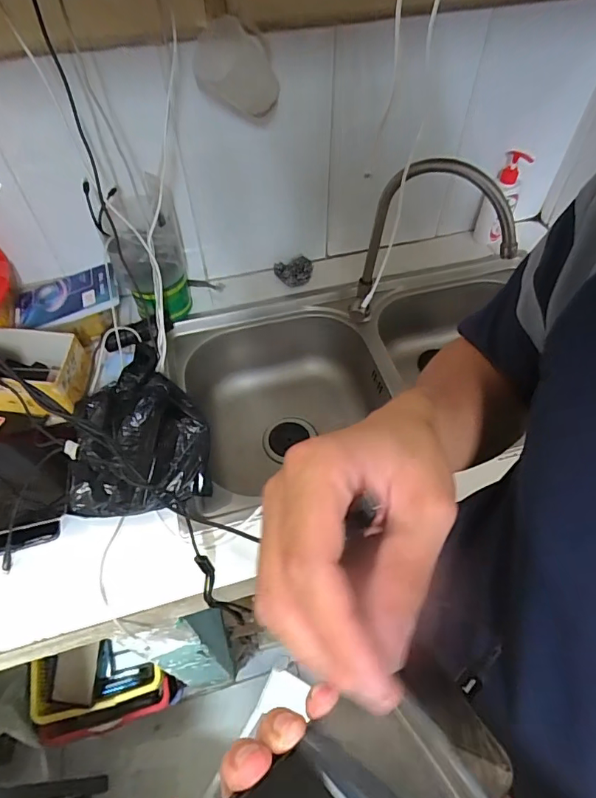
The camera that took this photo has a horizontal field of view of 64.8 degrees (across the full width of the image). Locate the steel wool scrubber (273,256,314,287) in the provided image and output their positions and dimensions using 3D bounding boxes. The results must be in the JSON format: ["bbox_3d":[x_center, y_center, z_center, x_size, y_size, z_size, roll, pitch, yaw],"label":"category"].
[{"bbox_3d":[-0.011,-0.248,0.914,0.076,0.055,0.042,7,54,6],"label":"steel wool scrubber"}]

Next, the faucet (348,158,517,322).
[{"bbox_3d":[0.191,-0.210,0.710,0.228,0.321,0.070,28,59,20],"label":"faucet"}]

